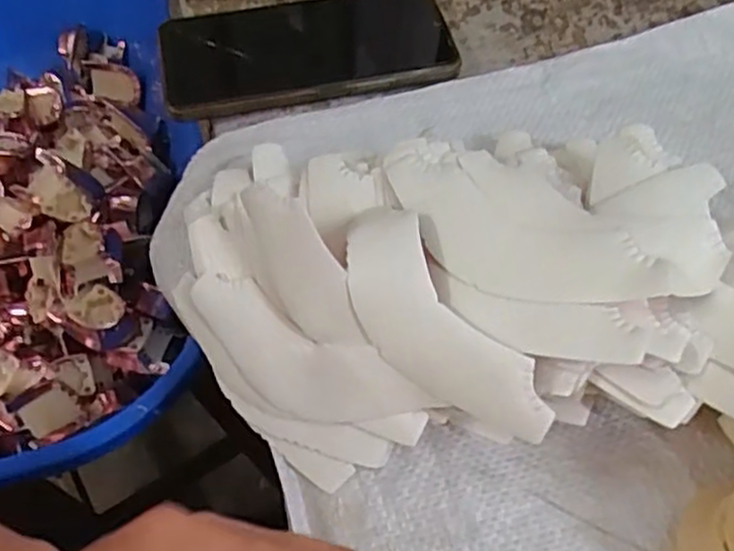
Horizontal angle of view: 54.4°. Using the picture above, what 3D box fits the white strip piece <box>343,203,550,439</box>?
[{"bbox_3d":[0.022,0.019,0.265,0.037,0.026,0.104,-28,60,-14],"label":"white strip piece"}]

